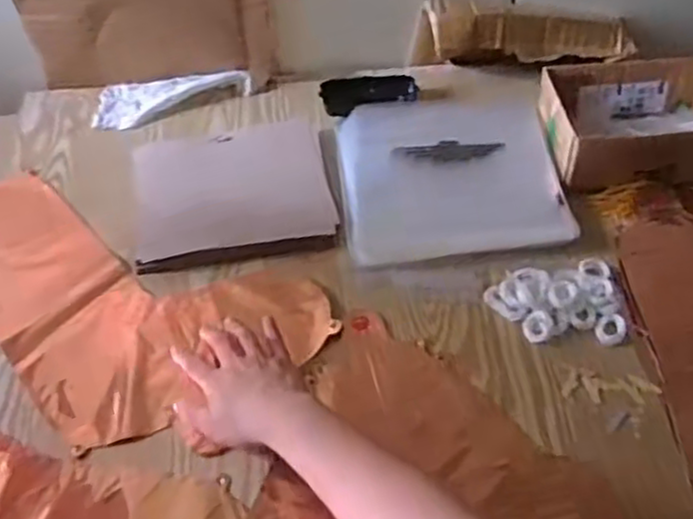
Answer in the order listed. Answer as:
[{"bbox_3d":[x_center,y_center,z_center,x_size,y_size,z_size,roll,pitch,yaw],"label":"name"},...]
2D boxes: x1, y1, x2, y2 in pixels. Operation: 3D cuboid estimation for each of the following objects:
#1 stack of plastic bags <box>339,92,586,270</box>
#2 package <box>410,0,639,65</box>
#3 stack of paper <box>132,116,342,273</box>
[{"bbox_3d":[0.108,-0.098,0.765,0.225,0.016,0.229,-5,53,0],"label":"stack of plastic bags"},{"bbox_3d":[0.210,-0.278,0.860,0.257,0.065,0.069,2,52,5],"label":"package"},{"bbox_3d":[-0.118,-0.076,0.744,0.198,0.017,0.182,-7,53,-2],"label":"stack of paper"}]

